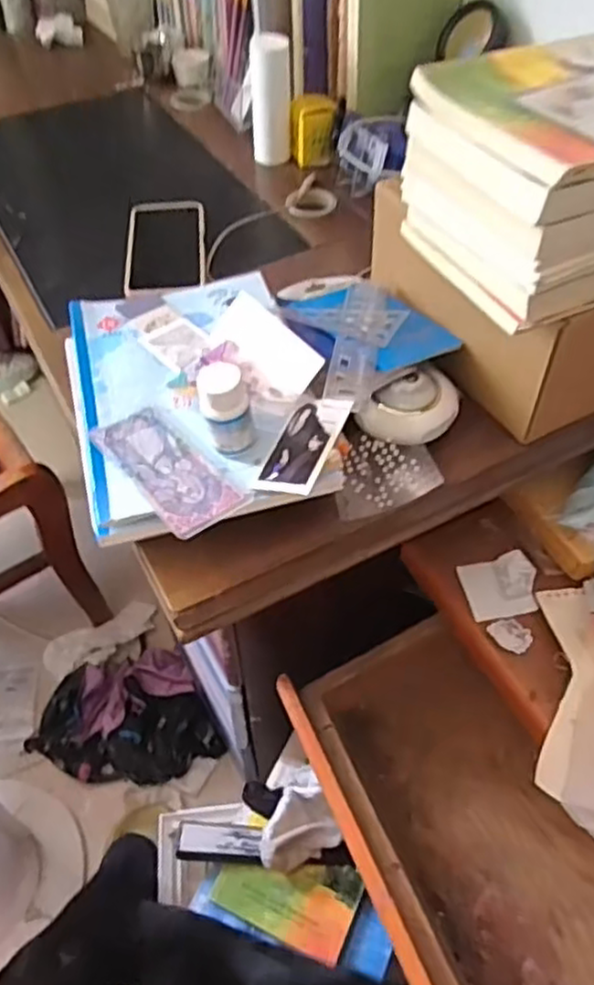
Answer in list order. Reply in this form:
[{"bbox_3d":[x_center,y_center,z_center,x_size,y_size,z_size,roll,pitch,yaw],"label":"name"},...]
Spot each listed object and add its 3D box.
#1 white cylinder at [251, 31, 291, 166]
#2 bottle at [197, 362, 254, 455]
[{"bbox_3d":[-0.032,-0.476,0.866,0.047,0.132,0.039,0,50,0],"label":"white cylinder"},{"bbox_3d":[-0.049,-0.056,0.497,0.033,0.065,0.030,-7,51,-5],"label":"bottle"}]

